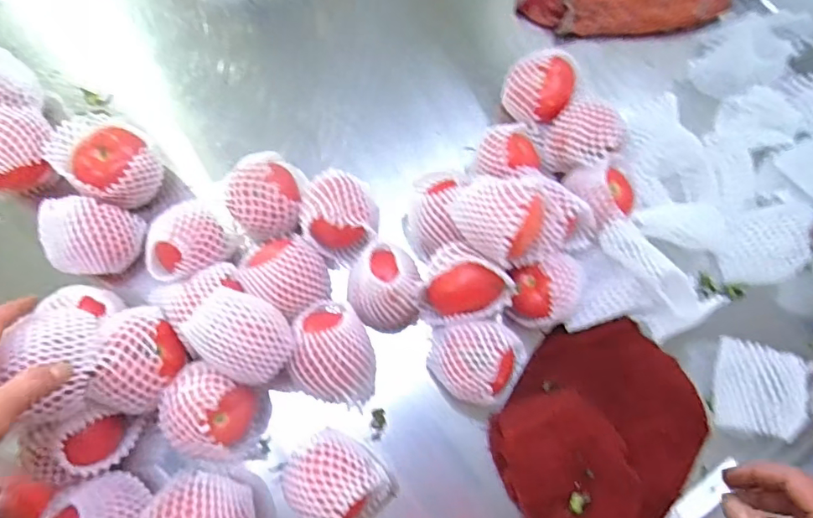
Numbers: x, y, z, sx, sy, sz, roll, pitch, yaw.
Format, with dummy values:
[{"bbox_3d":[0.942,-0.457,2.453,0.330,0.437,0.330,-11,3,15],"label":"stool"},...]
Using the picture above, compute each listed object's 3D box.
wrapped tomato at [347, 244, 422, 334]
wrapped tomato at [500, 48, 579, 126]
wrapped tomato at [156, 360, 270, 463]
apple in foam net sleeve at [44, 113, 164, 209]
[{"bbox_3d":[-0.021,0.027,0.479,0.066,0.066,0.072,-1,74,-2],"label":"wrapped tomato"},{"bbox_3d":[0.145,-0.185,0.549,0.072,0.069,0.076,0,73,-1],"label":"wrapped tomato"},{"bbox_3d":[-0.176,0.136,0.448,0.077,0.070,0.072,23,74,5],"label":"wrapped tomato"},{"bbox_3d":[-0.306,-0.102,0.519,0.086,0.076,0.079,38,76,9],"label":"apple in foam net sleeve"}]

